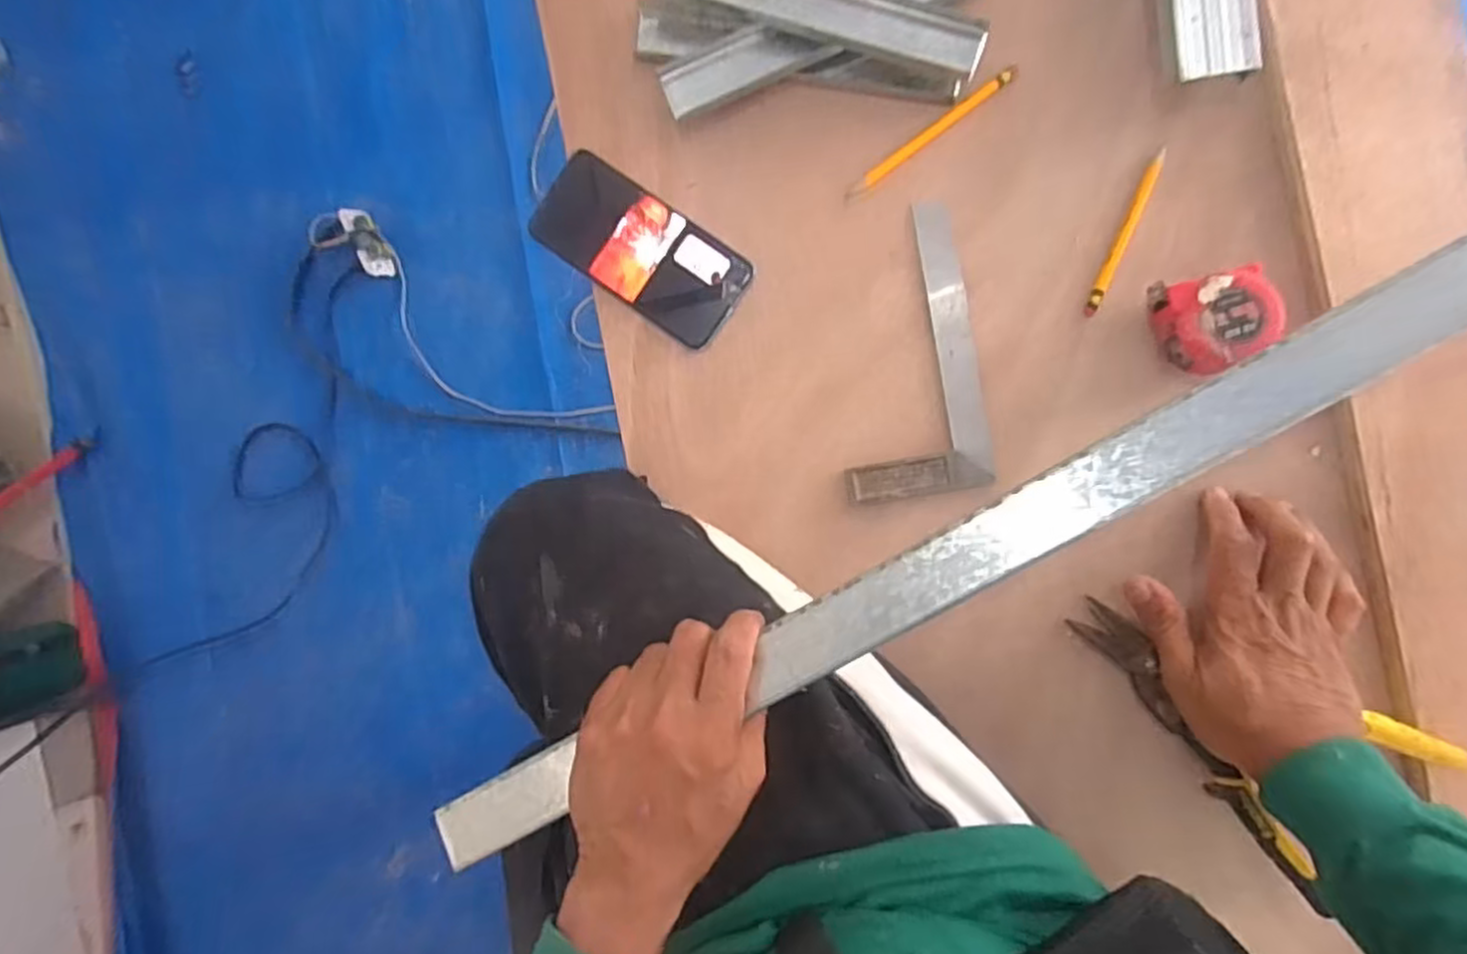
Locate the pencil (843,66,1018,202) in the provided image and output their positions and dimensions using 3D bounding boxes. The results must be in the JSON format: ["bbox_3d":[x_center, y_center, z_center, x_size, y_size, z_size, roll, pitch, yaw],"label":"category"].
[{"bbox_3d":[0.134,-0.236,0.508,0.134,0.007,0.011,-35,90,5],"label":"pencil"}]

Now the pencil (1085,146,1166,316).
[{"bbox_3d":[0.265,-0.164,0.501,0.010,0.004,0.116,24,93,4],"label":"pencil"}]

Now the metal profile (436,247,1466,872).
[{"bbox_3d":[0.129,0.036,0.374,0.704,0.029,0.041,-31,90,11],"label":"metal profile"}]

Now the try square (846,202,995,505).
[{"bbox_3d":[0.120,-0.085,0.518,0.099,0.008,0.196,-8,92,5],"label":"try square"}]

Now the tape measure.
[{"bbox_3d":[0.311,-0.099,0.481,0.066,0.043,0.064,-6,90,5],"label":"tape measure"}]

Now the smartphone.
[{"bbox_3d":[-0.066,-0.163,0.530,0.154,0.015,0.073,35,94,3],"label":"smartphone"}]

